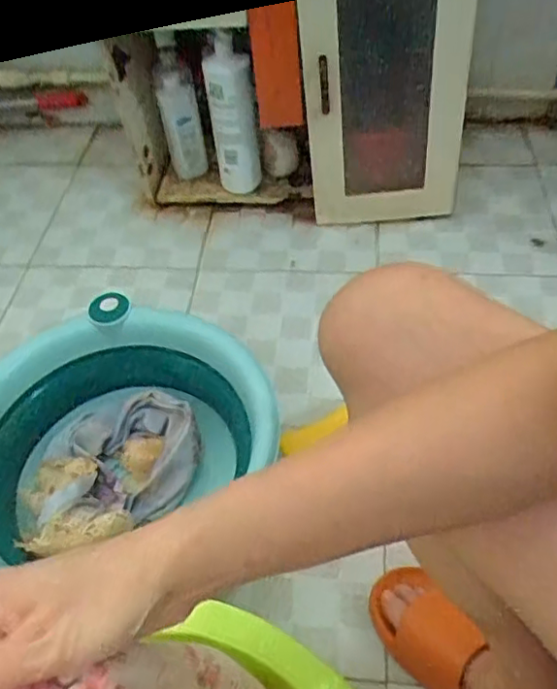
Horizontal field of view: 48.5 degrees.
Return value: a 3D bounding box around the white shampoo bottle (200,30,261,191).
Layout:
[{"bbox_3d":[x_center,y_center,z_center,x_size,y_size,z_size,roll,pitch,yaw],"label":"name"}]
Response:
[{"bbox_3d":[-0.073,-0.367,1.011,0.076,0.256,0.062,-8,51,-2],"label":"white shampoo bottle"}]

